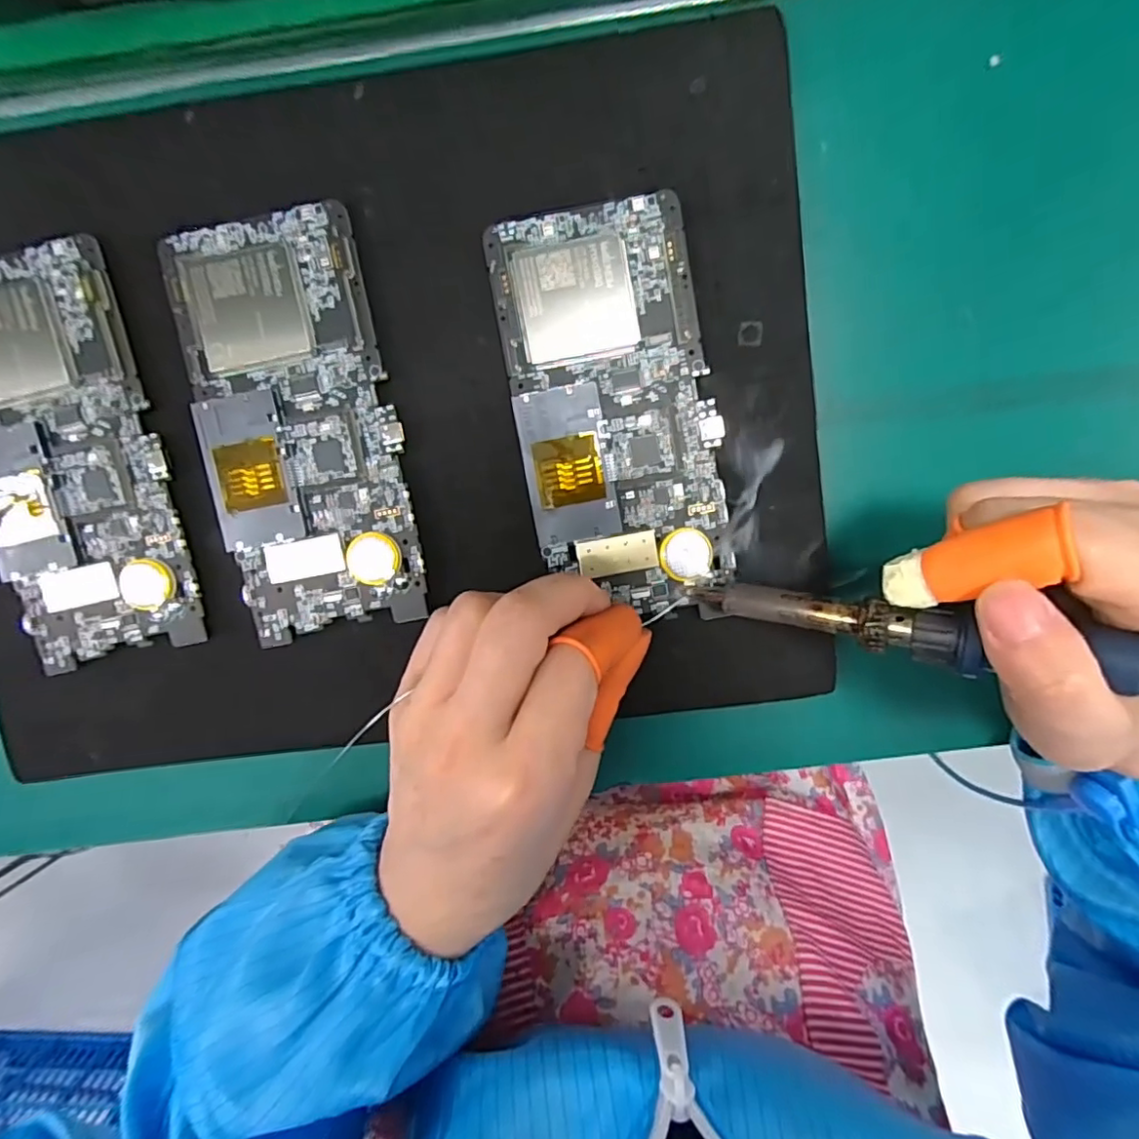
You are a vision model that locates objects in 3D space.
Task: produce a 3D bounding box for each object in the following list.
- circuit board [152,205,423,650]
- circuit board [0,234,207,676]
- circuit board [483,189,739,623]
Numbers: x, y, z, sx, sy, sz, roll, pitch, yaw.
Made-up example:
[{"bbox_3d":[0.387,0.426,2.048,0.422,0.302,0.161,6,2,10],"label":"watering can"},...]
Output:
[{"bbox_3d":[-0.101,-0.053,0.219,0.070,0.007,0.151,-9,97,2],"label":"circuit board"},{"bbox_3d":[-0.190,-0.040,0.219,0.069,0.004,0.147,-11,97,3],"label":"circuit board"},{"bbox_3d":[0.017,-0.058,0.219,0.071,0.010,0.146,-10,97,2],"label":"circuit board"}]

